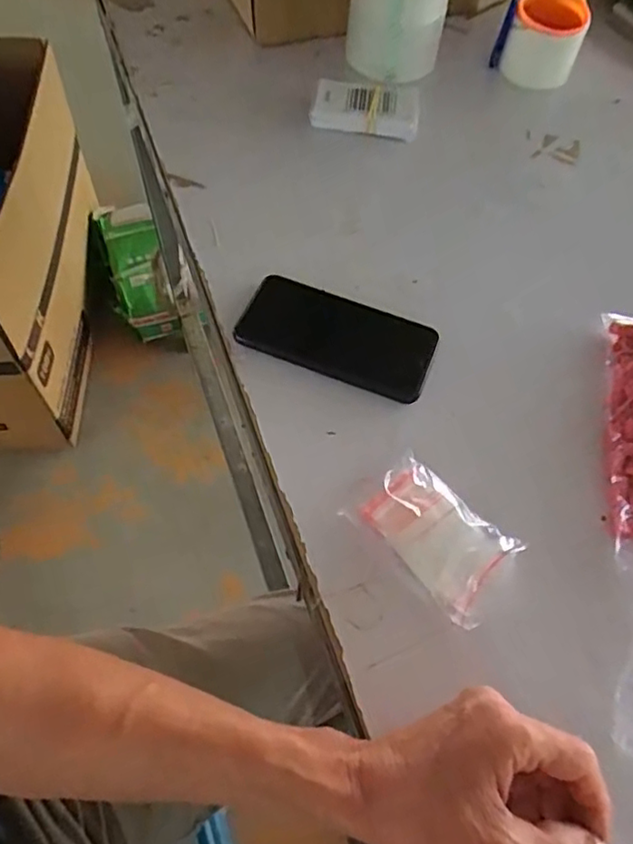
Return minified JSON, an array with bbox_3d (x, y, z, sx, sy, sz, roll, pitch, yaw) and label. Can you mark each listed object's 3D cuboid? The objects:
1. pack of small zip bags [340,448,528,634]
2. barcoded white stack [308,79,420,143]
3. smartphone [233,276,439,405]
[{"bbox_3d":[0.081,0.076,0.412,0.064,0.017,0.104,-40,68,-22],"label":"pack of small zip bags"},{"bbox_3d":[0.053,-0.336,0.653,0.112,0.020,0.063,6,60,1],"label":"barcoded white stack"},{"bbox_3d":[0.016,-0.071,0.497,0.158,0.010,0.079,20,61,10],"label":"smartphone"}]

